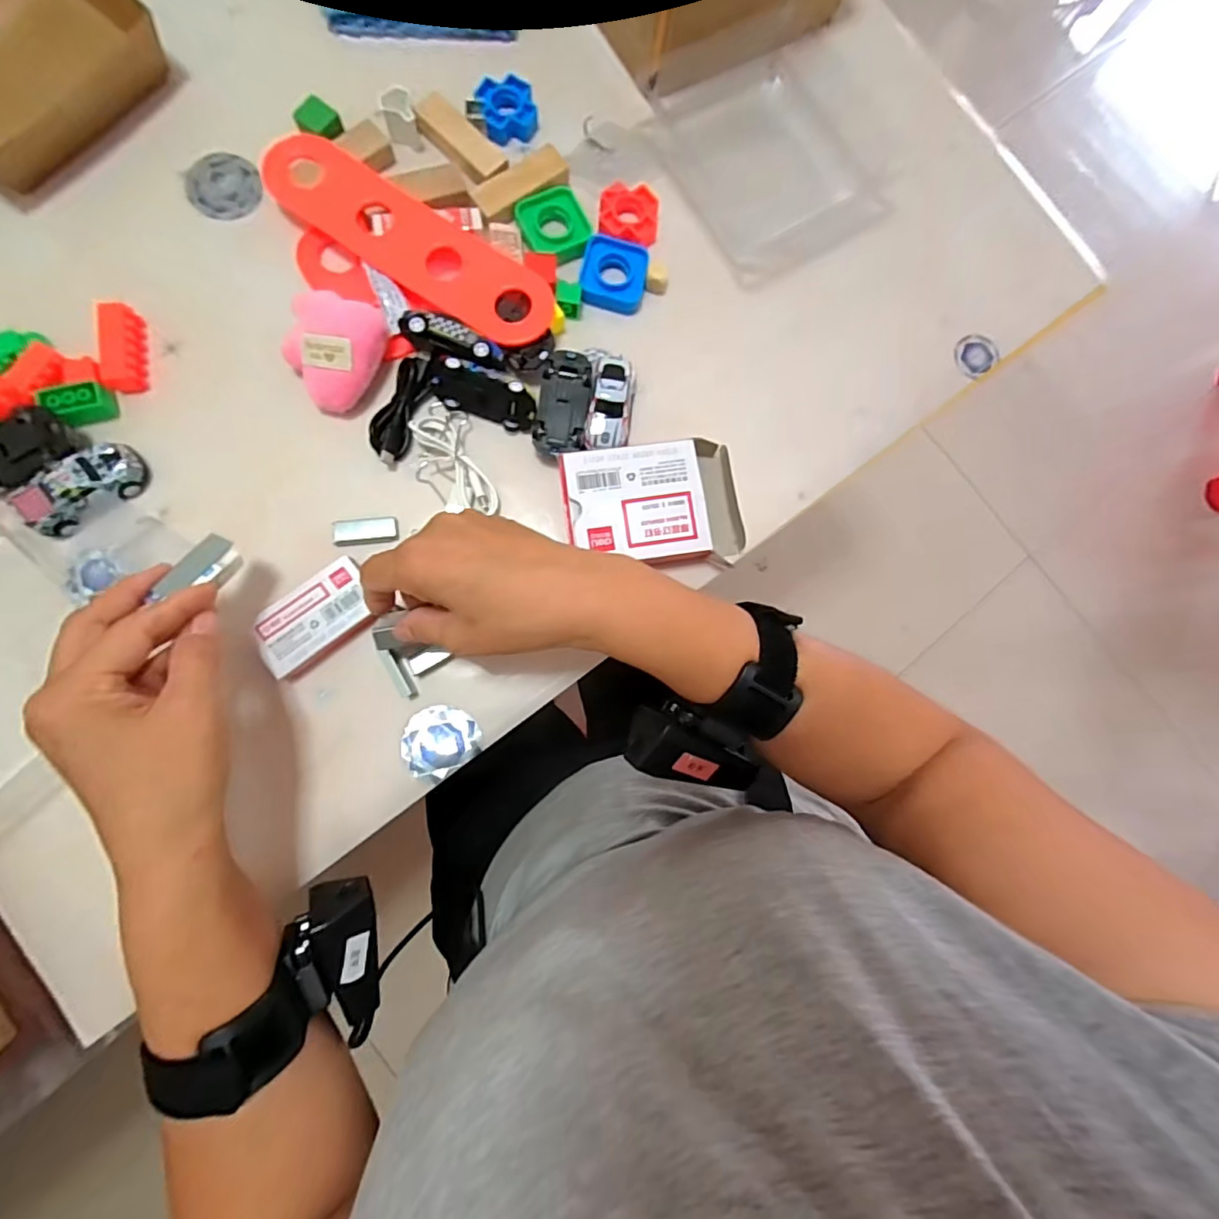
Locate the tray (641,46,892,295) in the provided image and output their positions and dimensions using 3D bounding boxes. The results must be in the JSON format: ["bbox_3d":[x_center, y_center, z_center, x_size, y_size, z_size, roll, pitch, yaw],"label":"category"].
[{"bbox_3d":[0.113,-0.316,0.389,0.130,0.014,0.145,-28,86,-8],"label":"tray"}]

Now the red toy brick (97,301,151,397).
[{"bbox_3d":[-0.285,-0.154,0.322,0.018,0.016,0.050,-6,84,-6],"label":"red toy brick"}]

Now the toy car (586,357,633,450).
[{"bbox_3d":[0.000,-0.128,0.348,0.026,0.022,0.060,7,82,-5],"label":"toy car"}]

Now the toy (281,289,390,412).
[{"bbox_3d":[-0.166,-0.153,0.327,0.054,0.027,0.062,18,82,-3],"label":"toy"}]

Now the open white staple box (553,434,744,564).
[{"bbox_3d":[0.028,-0.064,0.340,0.111,0.029,0.073,-7,84,-6],"label":"open white staple box"}]

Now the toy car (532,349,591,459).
[{"bbox_3d":[-0.029,-0.126,0.344,0.030,0.018,0.066,7,82,-5],"label":"toy car"}]

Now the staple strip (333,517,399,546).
[{"bbox_3d":[-0.146,-0.047,0.331,0.037,0.007,0.016,-5,84,-6],"label":"staple strip"}]

